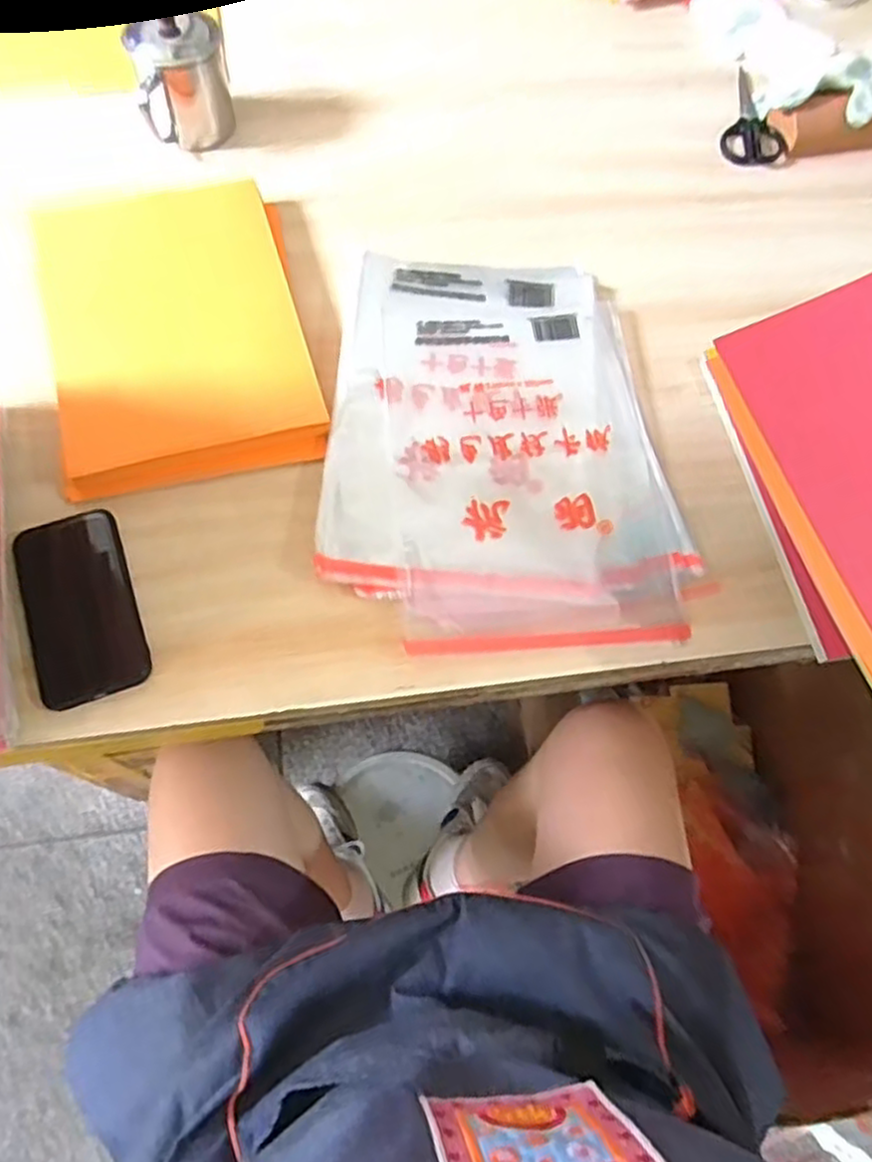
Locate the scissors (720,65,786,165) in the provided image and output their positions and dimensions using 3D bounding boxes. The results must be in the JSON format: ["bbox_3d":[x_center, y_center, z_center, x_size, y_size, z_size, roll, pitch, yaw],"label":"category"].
[{"bbox_3d":[0.368,-0.542,0.846,0.065,0.015,0.164,13,67,2],"label":"scissors"}]

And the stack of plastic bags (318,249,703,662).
[{"bbox_3d":[0.051,-0.128,0.629,0.283,0.013,0.385,-2,67,-4],"label":"stack of plastic bags"}]

